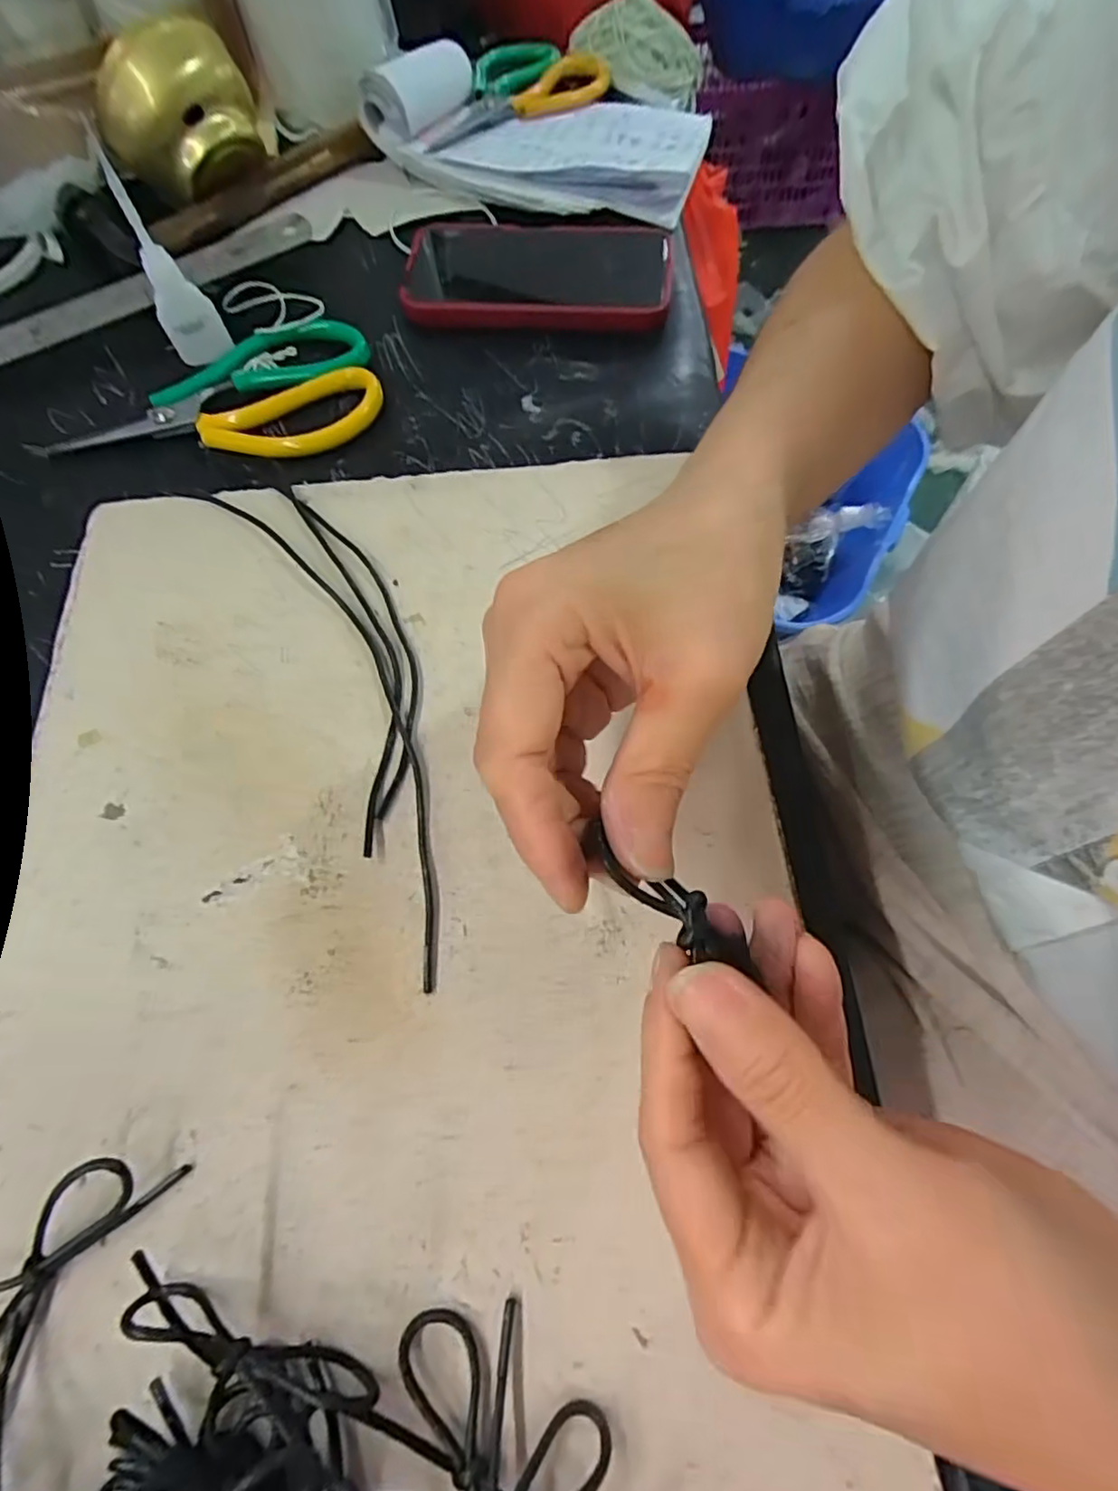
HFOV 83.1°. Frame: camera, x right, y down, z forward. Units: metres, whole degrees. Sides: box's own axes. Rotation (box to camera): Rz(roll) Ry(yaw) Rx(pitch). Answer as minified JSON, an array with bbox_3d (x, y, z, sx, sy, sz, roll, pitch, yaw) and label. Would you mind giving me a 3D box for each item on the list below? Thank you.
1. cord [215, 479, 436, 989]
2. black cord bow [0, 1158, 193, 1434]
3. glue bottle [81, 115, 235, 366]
[{"bbox_3d":[-0.082,-0.028,0.264,0.051,0.008,0.242,-26,69,-11],"label":"cord"},{"bbox_3d":[-0.155,0.155,0.181,0.047,0.019,0.075,20,68,9],"label":"black cord bow"},{"bbox_3d":[-0.216,-0.264,0.342,0.020,0.099,0.027,38,72,15],"label":"glue bottle"}]

